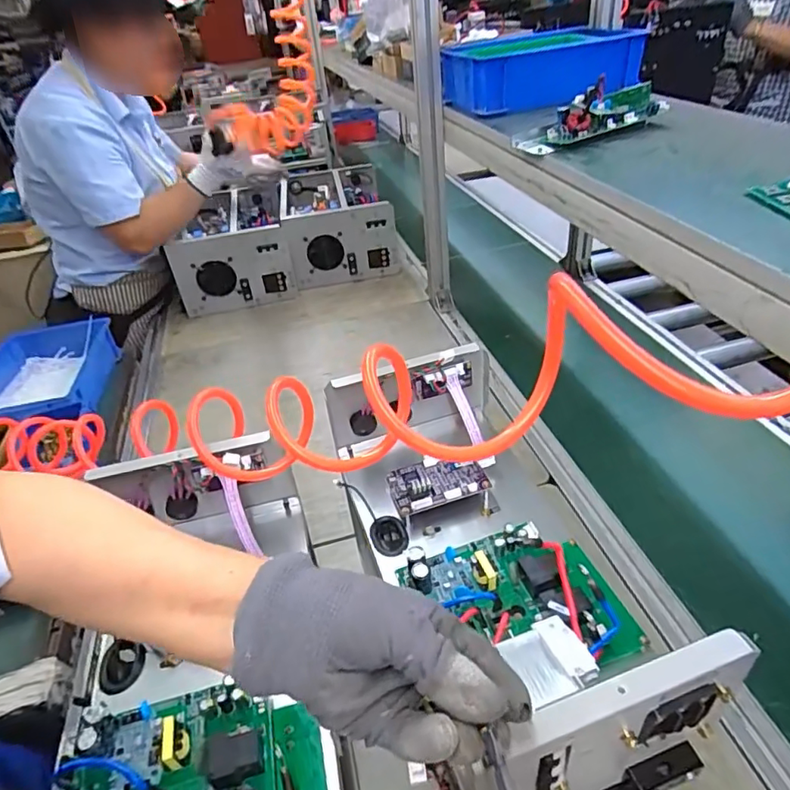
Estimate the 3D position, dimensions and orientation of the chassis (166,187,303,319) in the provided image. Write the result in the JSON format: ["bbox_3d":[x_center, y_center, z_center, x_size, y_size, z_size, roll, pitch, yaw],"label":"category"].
[{"bbox_3d":[-0.407,-0.379,1.407,0.279,0.176,0.354,-12,37,-7],"label":"chassis"}]

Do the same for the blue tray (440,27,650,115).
[{"bbox_3d":[0.241,-0.564,0.947,0.279,0.091,0.198,-16,38,-12],"label":"blue tray"}]

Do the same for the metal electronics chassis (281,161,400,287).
[{"bbox_3d":[-0.156,-0.467,1.467,0.260,0.175,0.412,-11,37,-5],"label":"metal electronics chassis"}]

